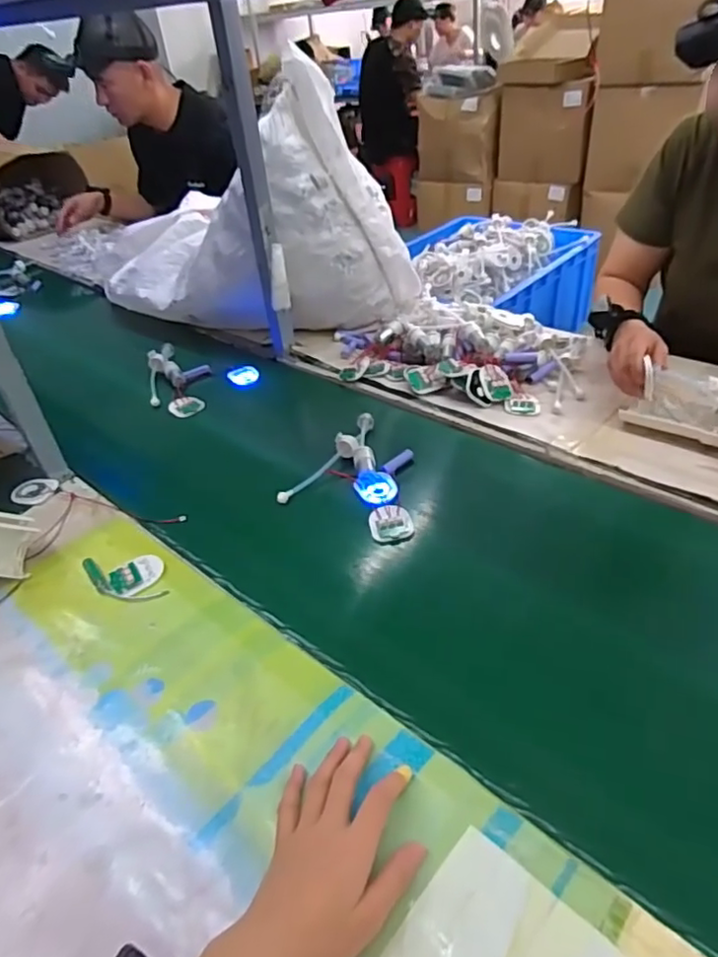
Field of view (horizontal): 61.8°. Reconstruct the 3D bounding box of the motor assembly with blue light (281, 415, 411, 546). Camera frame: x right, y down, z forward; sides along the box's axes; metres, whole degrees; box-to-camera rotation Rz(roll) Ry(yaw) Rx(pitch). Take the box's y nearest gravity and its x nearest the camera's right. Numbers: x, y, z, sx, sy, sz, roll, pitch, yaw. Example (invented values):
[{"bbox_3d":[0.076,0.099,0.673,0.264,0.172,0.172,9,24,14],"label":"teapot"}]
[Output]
[{"bbox_3d":[0.022,-0.008,0.789,0.175,0.033,0.193,17,43,30],"label":"motor assembly with blue light"}]

